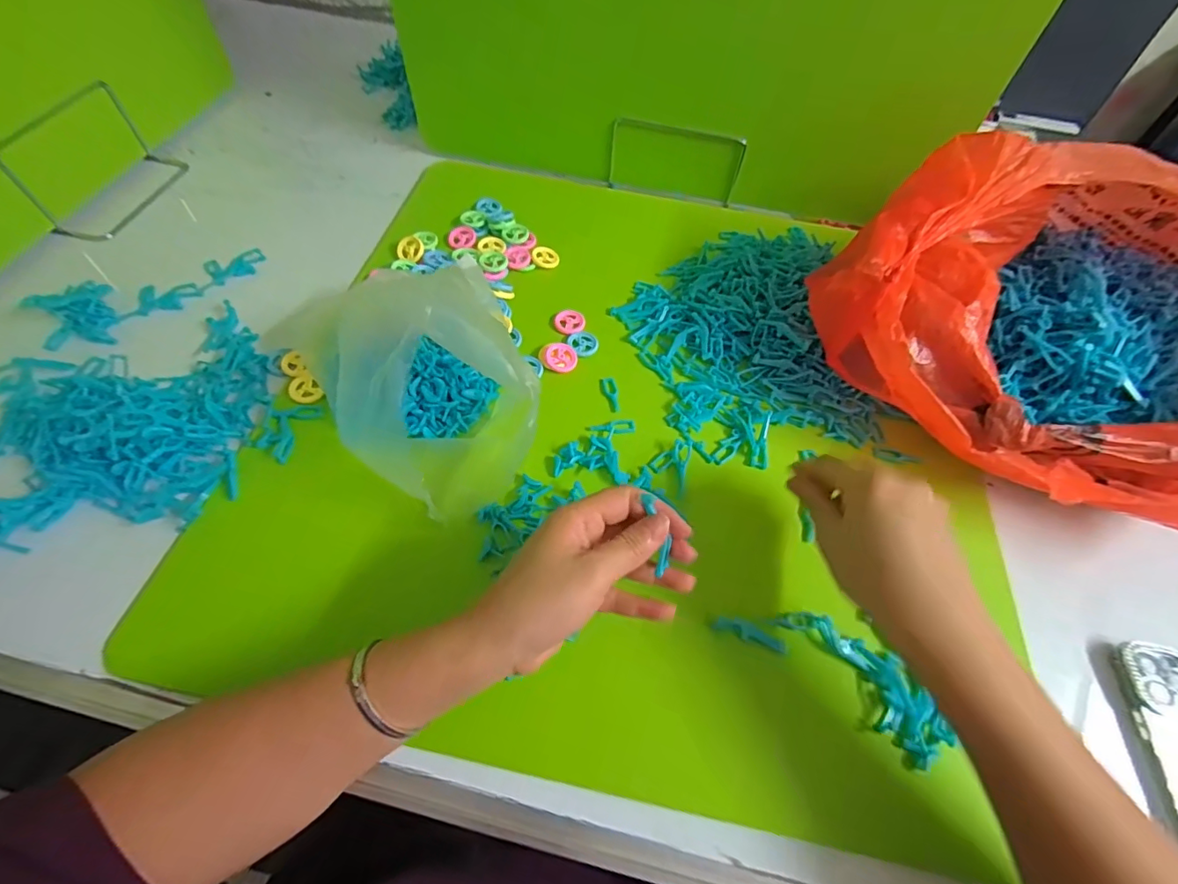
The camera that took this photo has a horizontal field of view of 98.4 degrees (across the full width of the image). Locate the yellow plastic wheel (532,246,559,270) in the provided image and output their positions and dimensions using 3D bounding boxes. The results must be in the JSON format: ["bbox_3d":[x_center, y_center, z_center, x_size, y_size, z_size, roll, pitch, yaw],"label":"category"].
[{"bbox_3d":[-0.046,-0.194,0.537,0.027,0.004,0.027,6,73,-21],"label":"yellow plastic wheel"}]

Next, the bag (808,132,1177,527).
[{"bbox_3d":[0.435,-0.108,0.408,0.360,0.148,0.374,-36,65,-25],"label":"bag"}]

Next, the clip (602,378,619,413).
[{"bbox_3d":[0.020,-0.042,0.450,0.011,0.004,0.034,-10,57,-11],"label":"clip"}]

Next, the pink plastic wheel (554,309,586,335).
[{"bbox_3d":[-0.018,-0.116,0.488,0.027,0.005,0.028,2,56,-3],"label":"pink plastic wheel"}]

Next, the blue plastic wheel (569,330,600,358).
[{"bbox_3d":[-0.005,-0.094,0.475,0.027,0.004,0.032,-30,63,-22],"label":"blue plastic wheel"}]

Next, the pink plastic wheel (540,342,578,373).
[{"bbox_3d":[-0.027,-0.076,0.461,0.033,0.007,0.029,-8,80,-17],"label":"pink plastic wheel"}]

